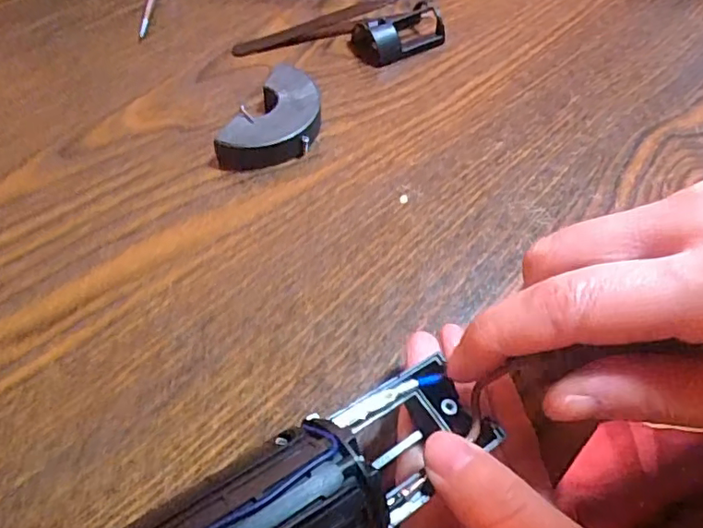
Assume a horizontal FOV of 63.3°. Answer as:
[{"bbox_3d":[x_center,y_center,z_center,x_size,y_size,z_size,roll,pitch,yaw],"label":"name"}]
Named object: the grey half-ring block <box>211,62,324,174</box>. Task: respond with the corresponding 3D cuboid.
[{"bbox_3d":[-0.033,-0.066,0.269,0.035,0.015,0.064,20,56,13],"label":"grey half-ring block"}]

